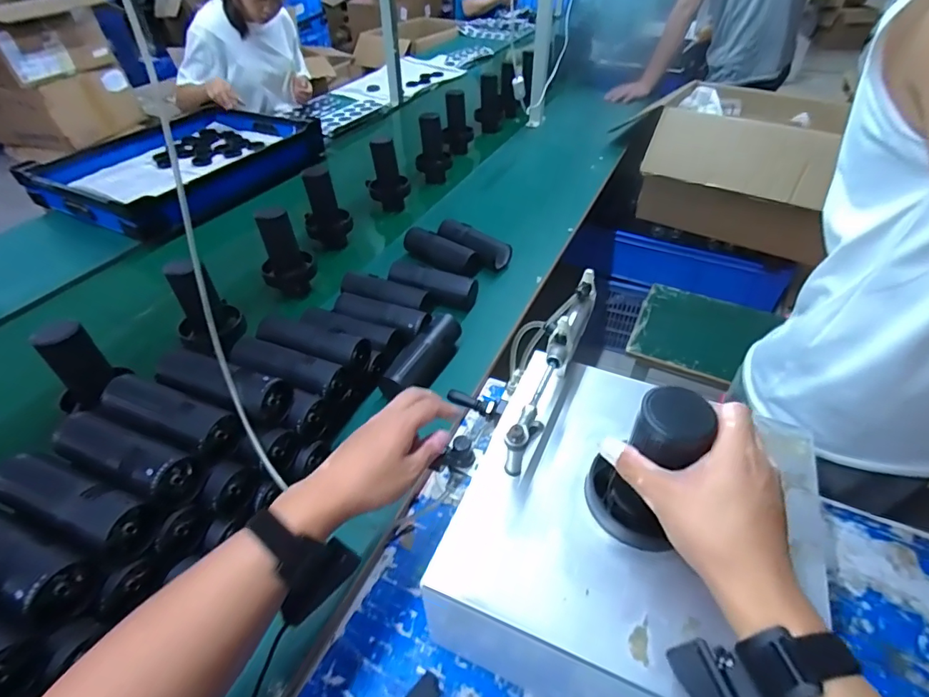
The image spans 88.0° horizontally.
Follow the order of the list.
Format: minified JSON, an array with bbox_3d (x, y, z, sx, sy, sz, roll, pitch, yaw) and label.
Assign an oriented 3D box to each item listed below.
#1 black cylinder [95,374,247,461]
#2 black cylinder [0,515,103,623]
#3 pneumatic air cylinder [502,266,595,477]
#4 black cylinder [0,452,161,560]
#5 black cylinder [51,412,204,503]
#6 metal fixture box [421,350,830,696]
[{"bbox_3d":[-0.334,0.075,0.538,0.160,0.048,0.059,17,46,18],"label":"black cylinder"},{"bbox_3d":[-0.405,0.184,0.423,0.162,0.048,0.054,16,46,17],"label":"black cylinder"},{"bbox_3d":[0.095,0.022,0.514,0.023,0.097,0.238,19,47,19],"label":"pneumatic air cylinder"},{"bbox_3d":[-0.378,0.151,0.459,0.160,0.052,0.055,14,45,15],"label":"black cylinder"},{"bbox_3d":[-0.354,0.112,0.497,0.157,0.053,0.059,16,46,17],"label":"black cylinder"},{"bbox_3d":[0.155,0.196,0.491,0.294,0.165,0.290,21,48,21],"label":"metal fixture box"}]

